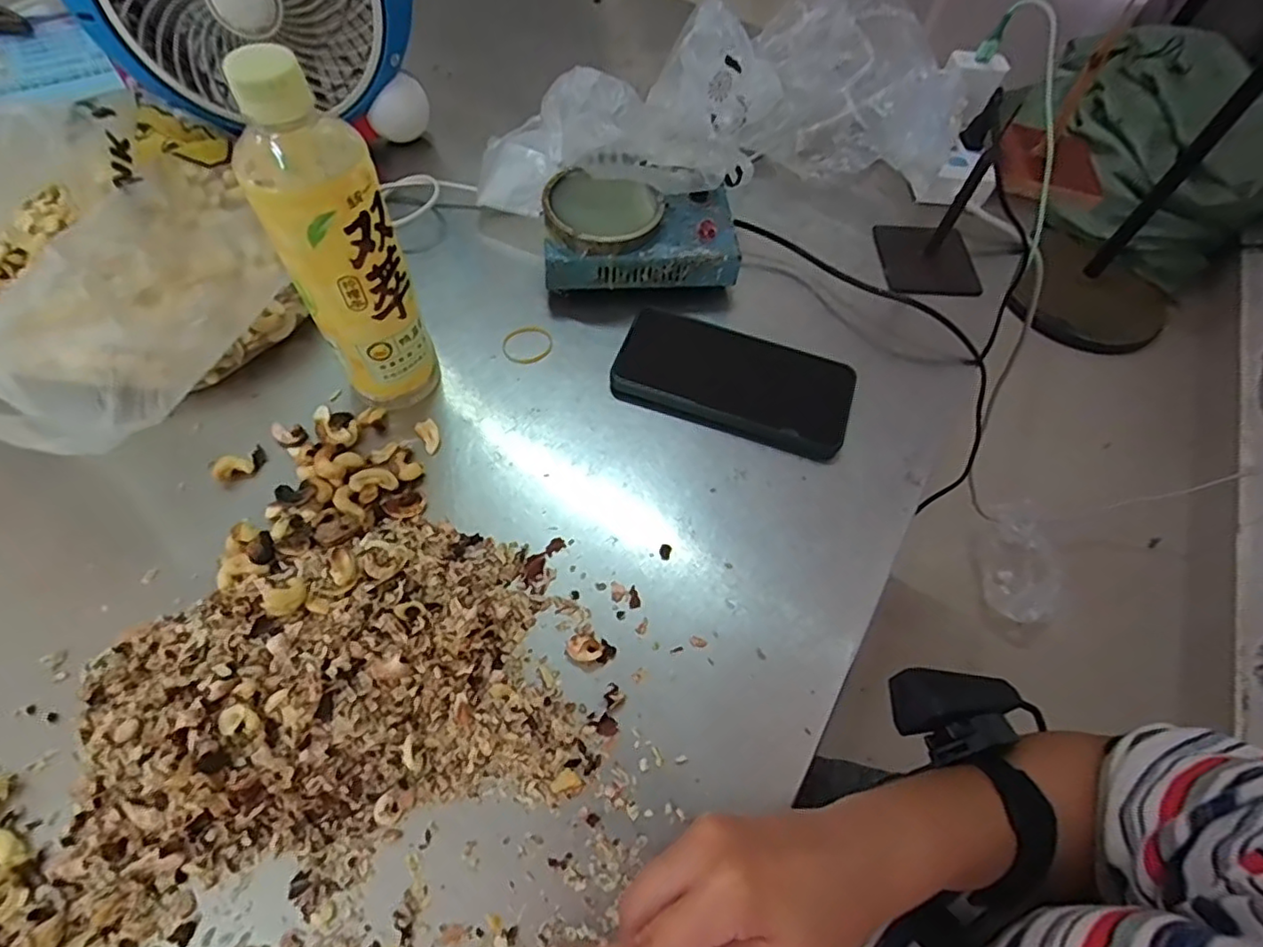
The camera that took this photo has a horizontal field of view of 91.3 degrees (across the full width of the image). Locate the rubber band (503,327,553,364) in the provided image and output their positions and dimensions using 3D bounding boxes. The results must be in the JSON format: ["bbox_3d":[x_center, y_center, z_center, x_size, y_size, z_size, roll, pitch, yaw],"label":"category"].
[{"bbox_3d":[-0.078,-0.097,0.465,0.038,0.004,0.032,-21,63,-14],"label":"rubber band"}]

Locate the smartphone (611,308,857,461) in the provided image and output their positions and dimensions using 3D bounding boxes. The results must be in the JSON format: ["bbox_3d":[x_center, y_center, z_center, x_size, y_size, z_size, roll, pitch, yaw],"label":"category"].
[{"bbox_3d":[0.074,-0.067,0.448,0.166,0.010,0.085,16,61,7],"label":"smartphone"}]

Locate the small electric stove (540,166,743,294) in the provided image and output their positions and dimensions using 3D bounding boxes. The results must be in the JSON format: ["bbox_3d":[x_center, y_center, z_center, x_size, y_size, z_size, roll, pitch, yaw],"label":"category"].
[{"bbox_3d":[0.007,-0.191,0.493,0.148,0.061,0.080,-4,60,-5],"label":"small electric stove"}]

